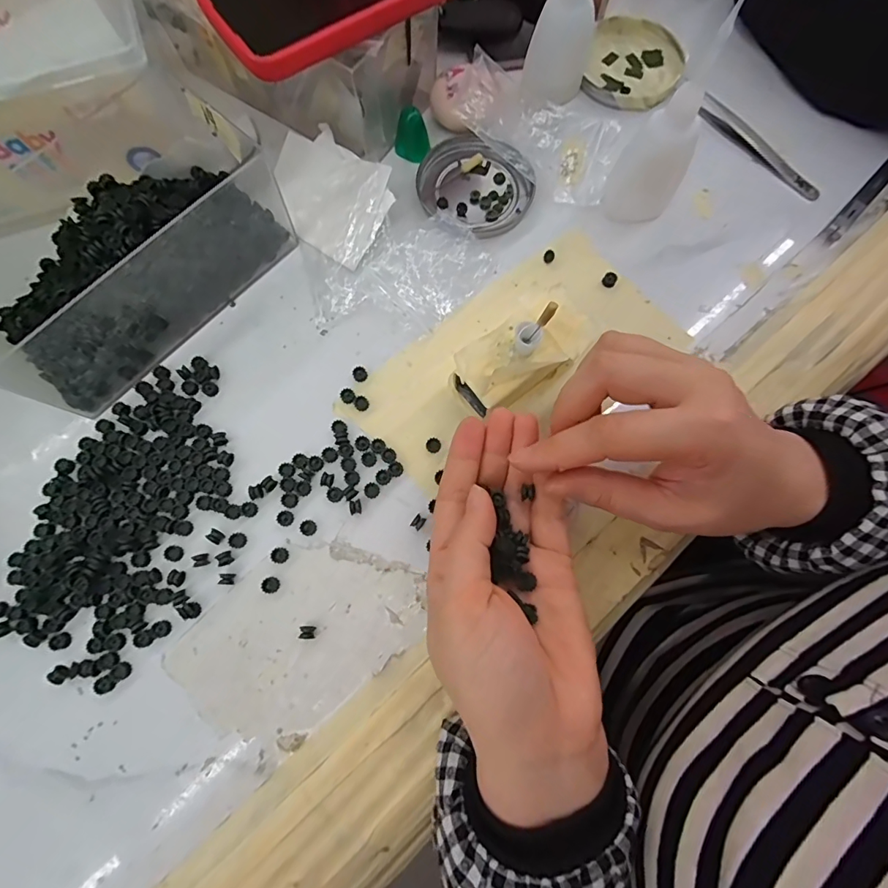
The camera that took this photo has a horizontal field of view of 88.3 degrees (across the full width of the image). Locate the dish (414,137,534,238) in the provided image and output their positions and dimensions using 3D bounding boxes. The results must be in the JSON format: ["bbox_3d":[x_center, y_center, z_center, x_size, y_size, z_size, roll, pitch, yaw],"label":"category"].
[{"bbox_3d":[0.018,-0.178,0.312,0.066,0.018,0.078,-37,80,-9],"label":"dish"}]

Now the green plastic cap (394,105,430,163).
[{"bbox_3d":[-0.022,-0.213,0.313,0.024,0.023,0.019,-2,76,-2],"label":"green plastic cap"}]

